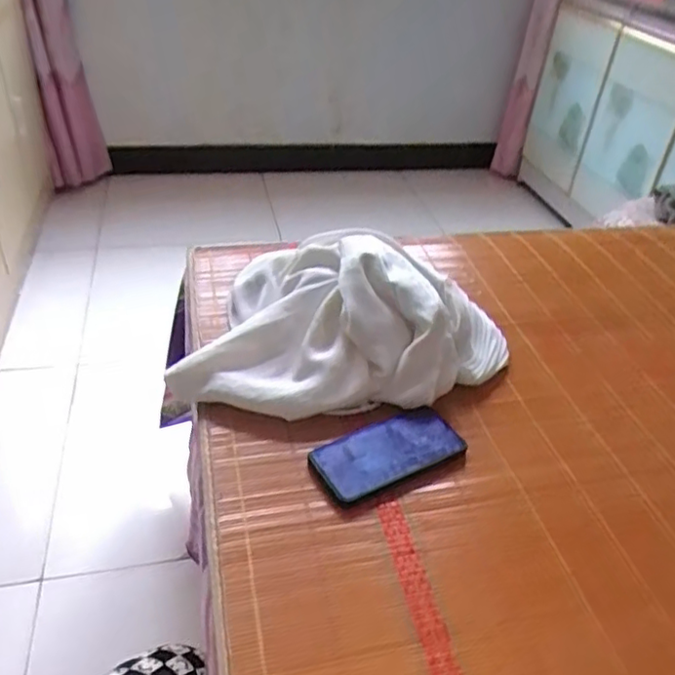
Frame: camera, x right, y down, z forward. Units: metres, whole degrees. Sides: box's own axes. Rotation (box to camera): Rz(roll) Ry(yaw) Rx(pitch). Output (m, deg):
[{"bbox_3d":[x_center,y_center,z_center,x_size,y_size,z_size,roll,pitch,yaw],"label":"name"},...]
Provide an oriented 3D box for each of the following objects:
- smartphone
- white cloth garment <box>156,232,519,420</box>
[{"bbox_3d":[0.054,0.122,0.663,0.158,0.017,0.077,-17,41,-29],"label":"smartphone"},{"bbox_3d":[0.023,-0.016,0.769,0.370,0.113,0.287,12,36,9],"label":"white cloth garment"}]

